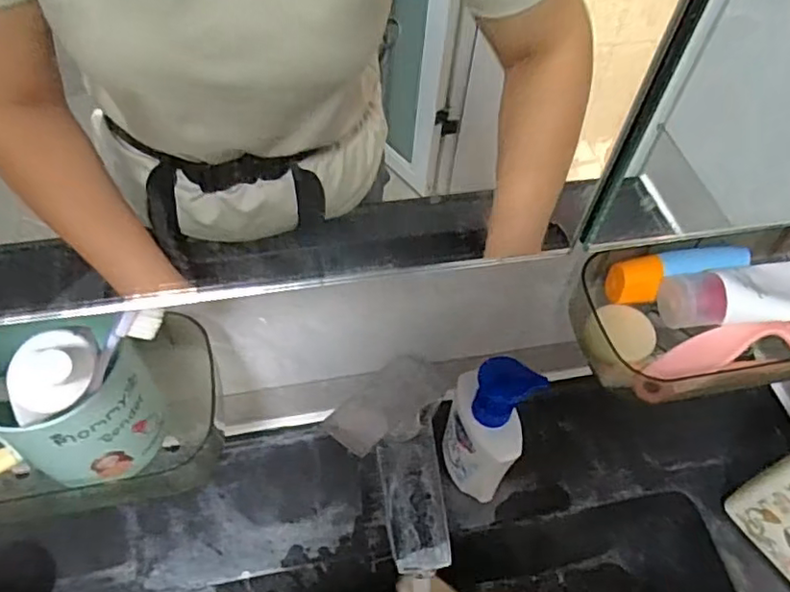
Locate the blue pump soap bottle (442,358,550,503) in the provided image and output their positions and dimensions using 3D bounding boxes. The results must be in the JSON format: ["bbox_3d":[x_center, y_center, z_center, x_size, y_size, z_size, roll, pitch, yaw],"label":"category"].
[{"bbox_3d":[0.067,0.104,0.475,0.058,0.154,0.050,20,55,10],"label":"blue pump soap bottle"}]

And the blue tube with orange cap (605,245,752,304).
[{"bbox_3d":[0.201,-0.018,0.445,0.098,0.028,0.031,-9,55,-11],"label":"blue tube with orange cap"}]

